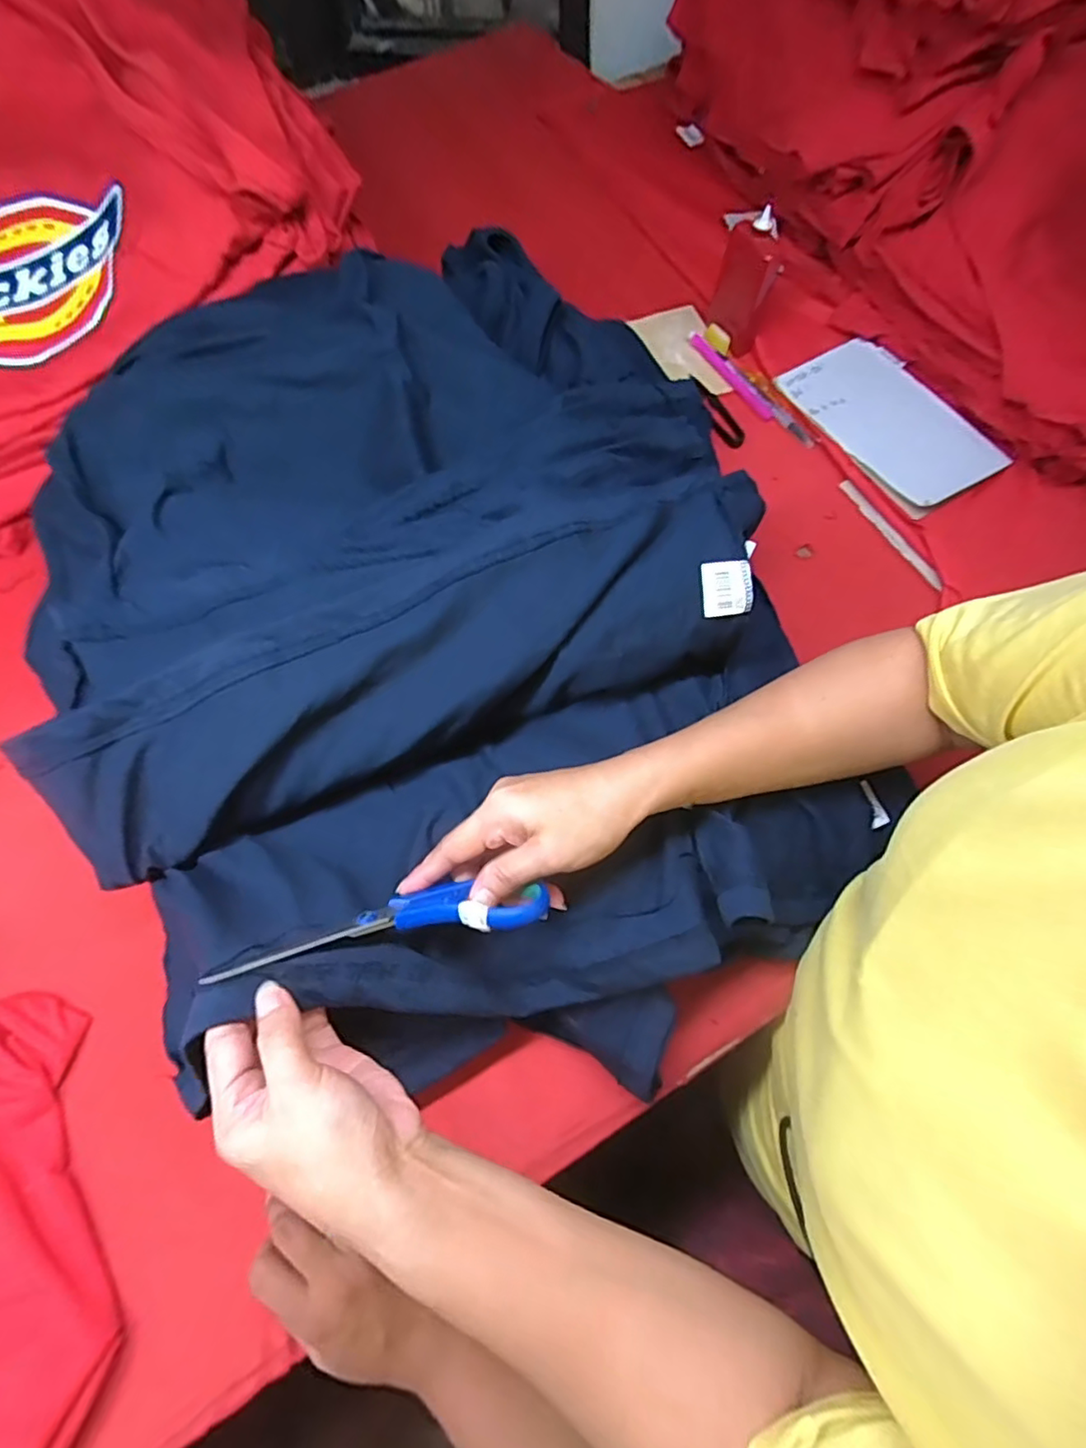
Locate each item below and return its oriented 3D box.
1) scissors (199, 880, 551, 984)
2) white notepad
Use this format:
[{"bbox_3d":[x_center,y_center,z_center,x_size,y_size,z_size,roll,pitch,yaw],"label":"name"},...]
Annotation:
[{"bbox_3d":[-0.082,0.107,0.326,0.171,0.009,0.044,-8,21,-10],"label":"scissors"},{"bbox_3d":[0.342,-0.298,0.588,0.129,0.013,0.201,-29,69,-12],"label":"white notepad"}]

